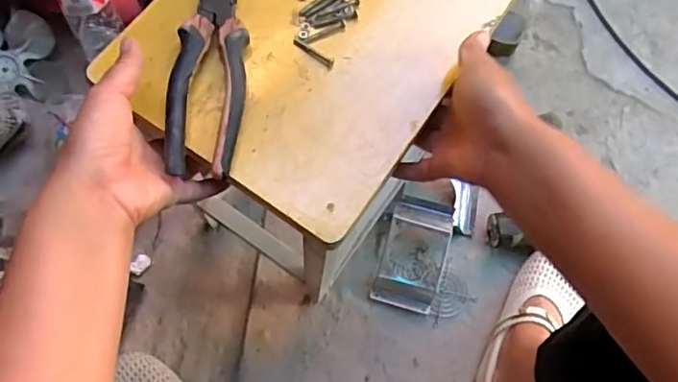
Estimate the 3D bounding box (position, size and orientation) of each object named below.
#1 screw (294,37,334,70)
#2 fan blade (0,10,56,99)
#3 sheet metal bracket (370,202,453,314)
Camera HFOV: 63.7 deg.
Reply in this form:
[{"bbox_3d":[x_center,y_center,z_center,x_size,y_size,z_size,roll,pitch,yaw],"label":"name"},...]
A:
[{"bbox_3d":[-0.020,-0.109,0.429,0.037,0.004,0.008,34,77,9],"label":"screw"},{"bbox_3d":[-0.541,-0.215,0.855,0.150,0.055,0.154,-1,74,-1],"label":"fan blade"},{"bbox_3d":[0.110,0.097,0.805,0.093,0.051,0.151,14,75,4],"label":"sheet metal bracket"}]

